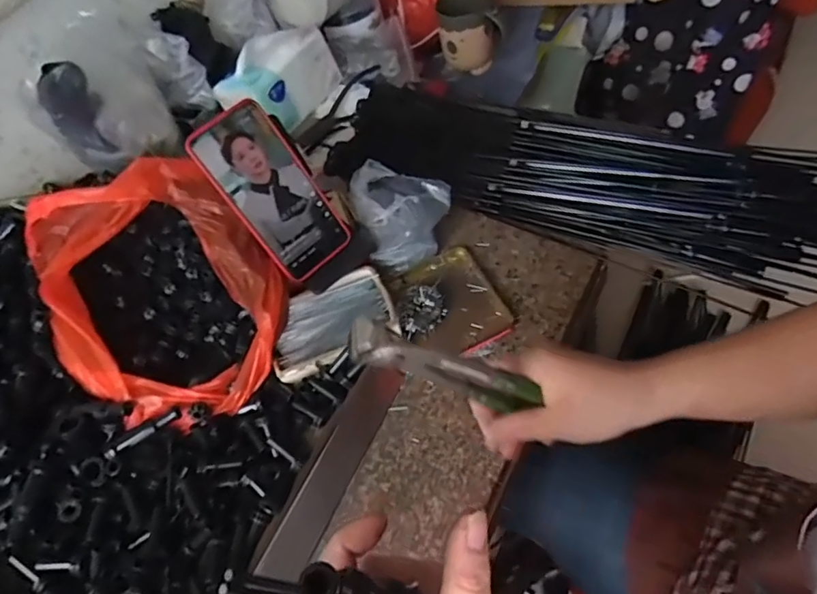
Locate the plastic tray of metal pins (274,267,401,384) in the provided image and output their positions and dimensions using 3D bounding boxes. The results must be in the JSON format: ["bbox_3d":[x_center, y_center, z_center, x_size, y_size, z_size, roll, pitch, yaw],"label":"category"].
[{"bbox_3d":[-0.077,0.026,0.522,0.123,0.021,0.081,-26,55,-5],"label":"plastic tray of metal pins"}]

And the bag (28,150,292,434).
[{"bbox_3d":[-0.239,-0.014,0.490,0.198,0.113,0.249,-37,59,-21],"label":"bag"}]

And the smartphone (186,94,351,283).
[{"bbox_3d":[-0.125,-0.097,0.497,0.079,0.161,0.005,-42,25,-16],"label":"smartphone"}]

